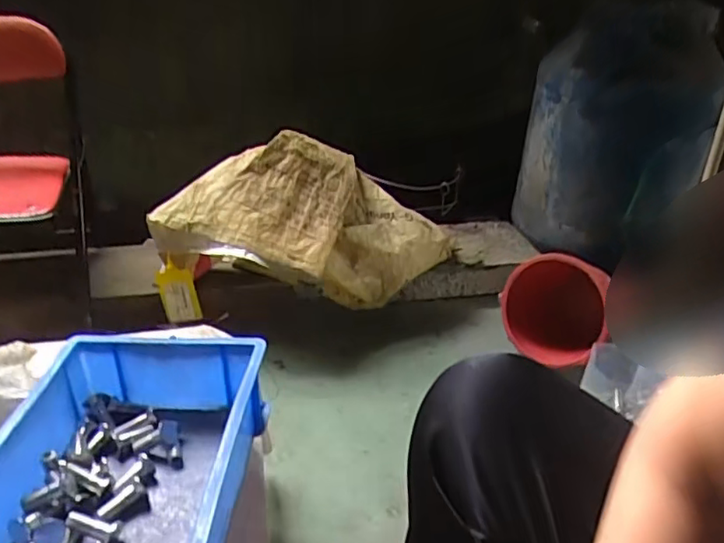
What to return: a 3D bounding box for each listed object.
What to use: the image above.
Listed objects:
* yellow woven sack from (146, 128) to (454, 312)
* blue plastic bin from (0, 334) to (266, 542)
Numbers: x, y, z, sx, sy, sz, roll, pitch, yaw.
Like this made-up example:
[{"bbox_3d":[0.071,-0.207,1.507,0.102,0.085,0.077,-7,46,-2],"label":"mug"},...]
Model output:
[{"bbox_3d":[-0.068,-0.087,1.108,0.552,0.252,0.239,12,25,-26],"label":"yellow woven sack"},{"bbox_3d":[-0.171,0.143,0.433,0.167,0.078,0.236,4,30,0],"label":"blue plastic bin"}]

